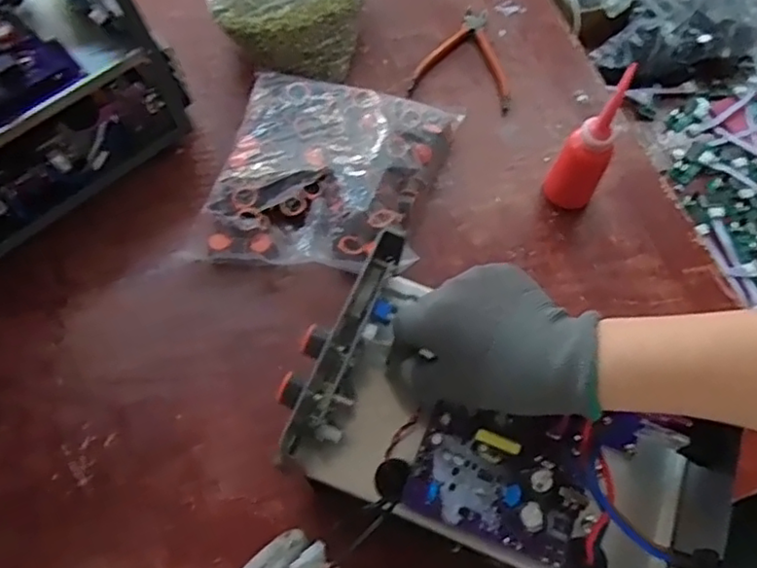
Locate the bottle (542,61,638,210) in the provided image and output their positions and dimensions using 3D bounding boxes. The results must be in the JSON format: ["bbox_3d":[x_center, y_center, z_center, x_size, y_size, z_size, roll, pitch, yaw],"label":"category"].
[{"bbox_3d":[0.190,-0.121,0.556,0.045,0.156,0.044,32,70,11],"label":"bottle"}]

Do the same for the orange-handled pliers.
[{"bbox_3d":[0.101,-0.252,0.688,0.108,0.007,0.135,14,67,5],"label":"orange-handled pliers"}]

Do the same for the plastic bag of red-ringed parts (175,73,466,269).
[{"bbox_3d":[-0.049,-0.108,0.592,0.209,0.064,0.218,14,67,4],"label":"plastic bag of red-ringed parts"}]

